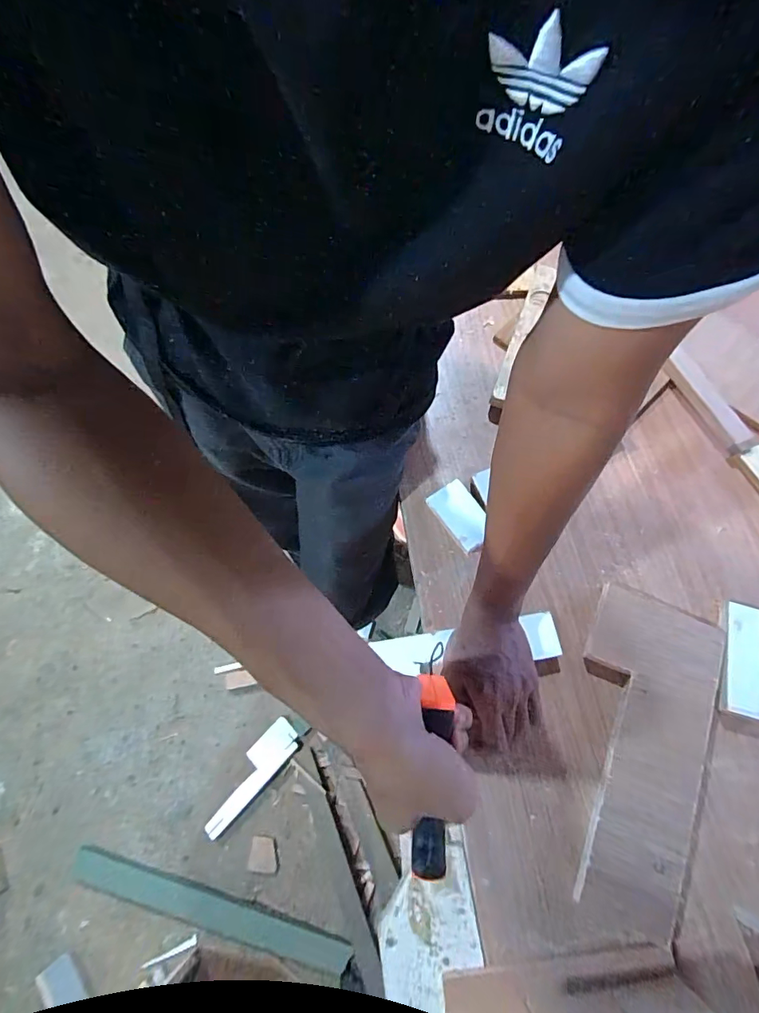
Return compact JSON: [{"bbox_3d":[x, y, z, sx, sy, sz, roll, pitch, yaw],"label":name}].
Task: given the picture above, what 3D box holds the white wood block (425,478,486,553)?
[{"bbox_3d":[0.096,0.011,0.551,0.047,0.022,0.080,-31,70,-10],"label":"white wood block"}]

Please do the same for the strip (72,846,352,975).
[{"bbox_3d":[-0.369,0.868,1.004,0.623,0.031,0.061,14,69,8],"label":"strip"}]

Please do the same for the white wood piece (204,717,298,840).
[{"bbox_3d":[-0.307,0.634,1.099,0.088,0.034,0.277,41,75,16],"label":"white wood piece"}]

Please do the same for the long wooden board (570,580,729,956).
[{"bbox_3d":[0.253,0.232,0.456,0.121,0.023,0.291,20,70,10],"label":"long wooden board"}]

